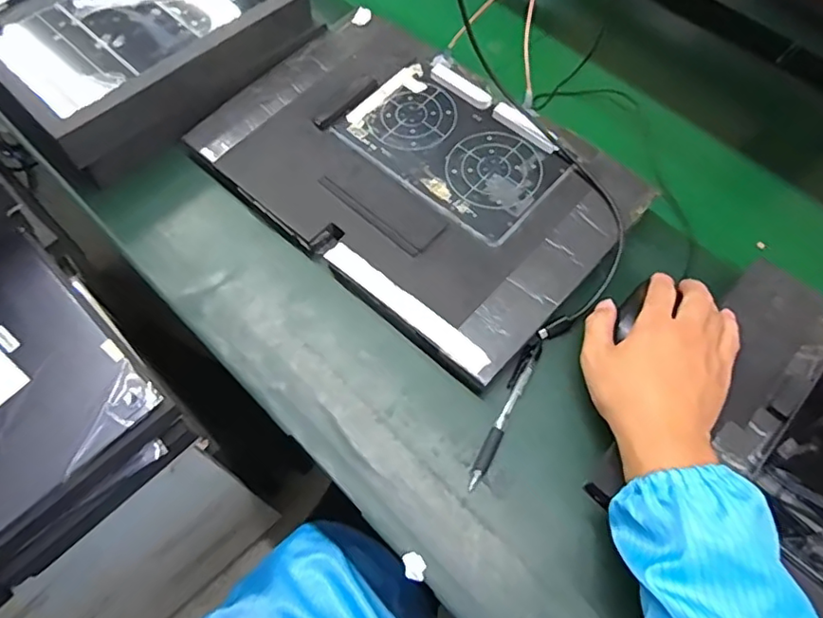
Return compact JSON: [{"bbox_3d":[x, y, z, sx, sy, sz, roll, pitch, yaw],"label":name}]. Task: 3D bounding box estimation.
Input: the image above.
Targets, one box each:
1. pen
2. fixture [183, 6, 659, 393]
[{"bbox_3d":[0.079,0.083,0.476,0.014,0.006,0.141,26,70,10],"label":"pen"},{"bbox_3d":[0.000,-0.136,0.558,0.385,0.025,0.257,39,73,14],"label":"fixture"}]

